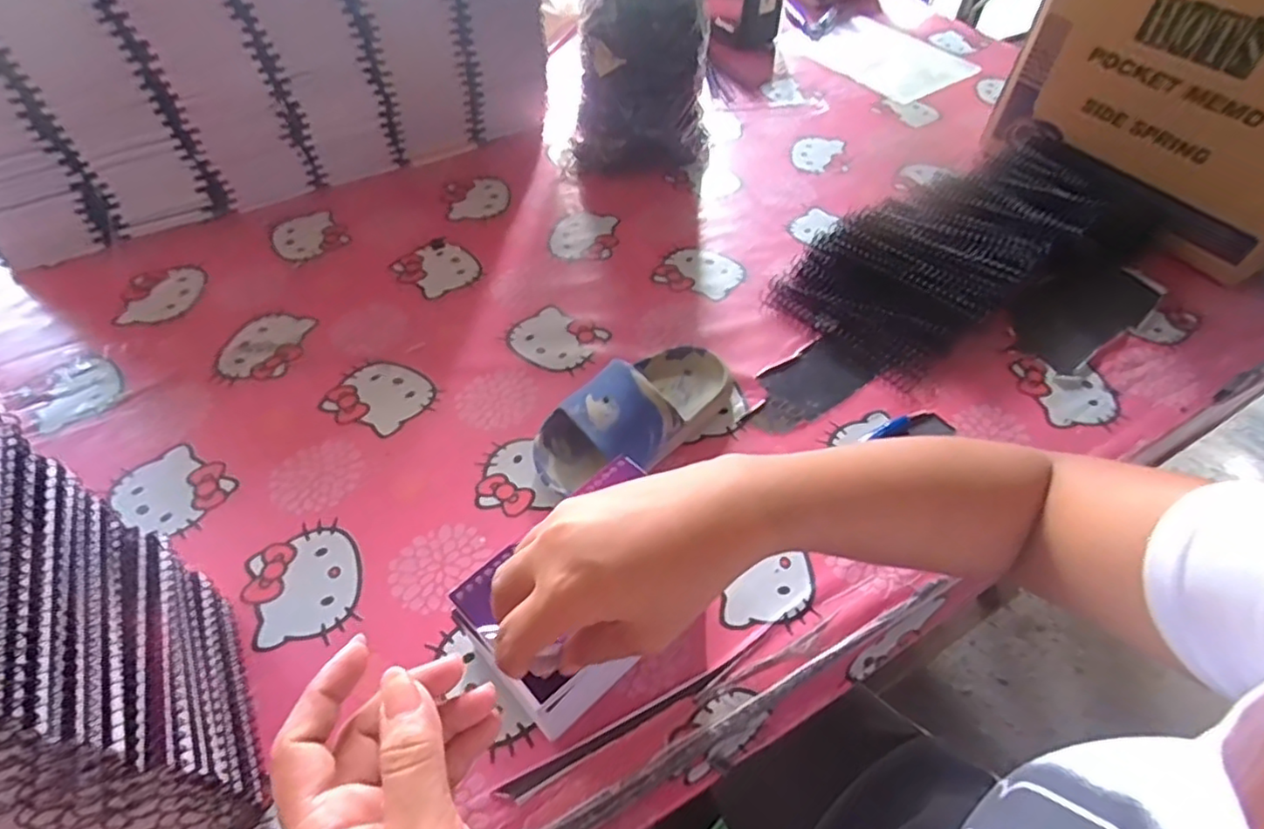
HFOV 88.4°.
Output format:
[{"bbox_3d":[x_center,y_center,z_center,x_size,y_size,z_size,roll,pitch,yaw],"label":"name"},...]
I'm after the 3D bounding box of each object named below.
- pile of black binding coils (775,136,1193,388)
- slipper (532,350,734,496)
[{"bbox_3d":[0.319,-0.162,0.618,0.377,0.053,0.187,-26,57,-20],"label":"pile of black binding coils"},{"bbox_3d":[0.006,-0.004,0.488,0.169,0.059,0.074,-36,60,-26],"label":"slipper"}]

